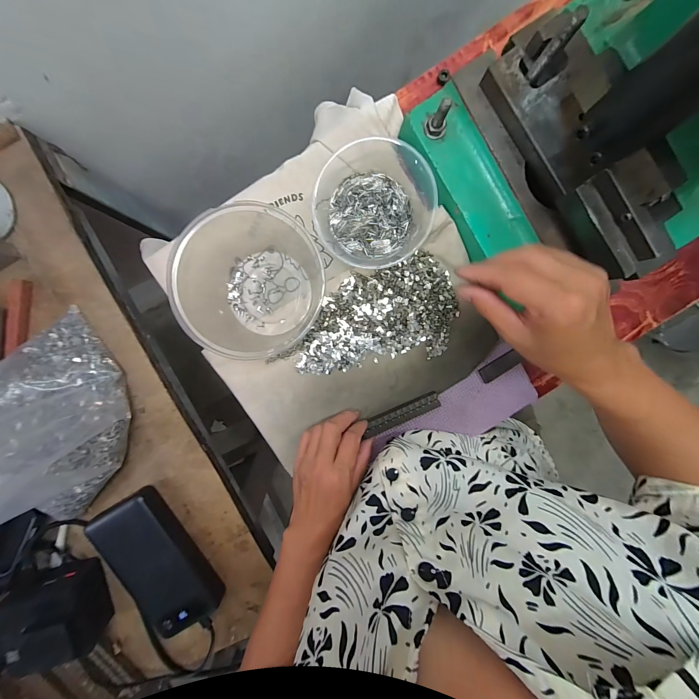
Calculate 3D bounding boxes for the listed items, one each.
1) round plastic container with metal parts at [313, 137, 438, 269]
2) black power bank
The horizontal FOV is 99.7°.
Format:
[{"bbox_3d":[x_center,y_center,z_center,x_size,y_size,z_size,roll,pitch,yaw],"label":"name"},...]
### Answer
[{"bbox_3d":[0.022,-0.159,0.320,0.121,0.054,0.137,-17,98,2],"label":"round plastic container with metal parts"},{"bbox_3d":[-0.213,0.236,0.325,0.075,0.030,0.153,-30,96,1],"label":"black power bank"}]

